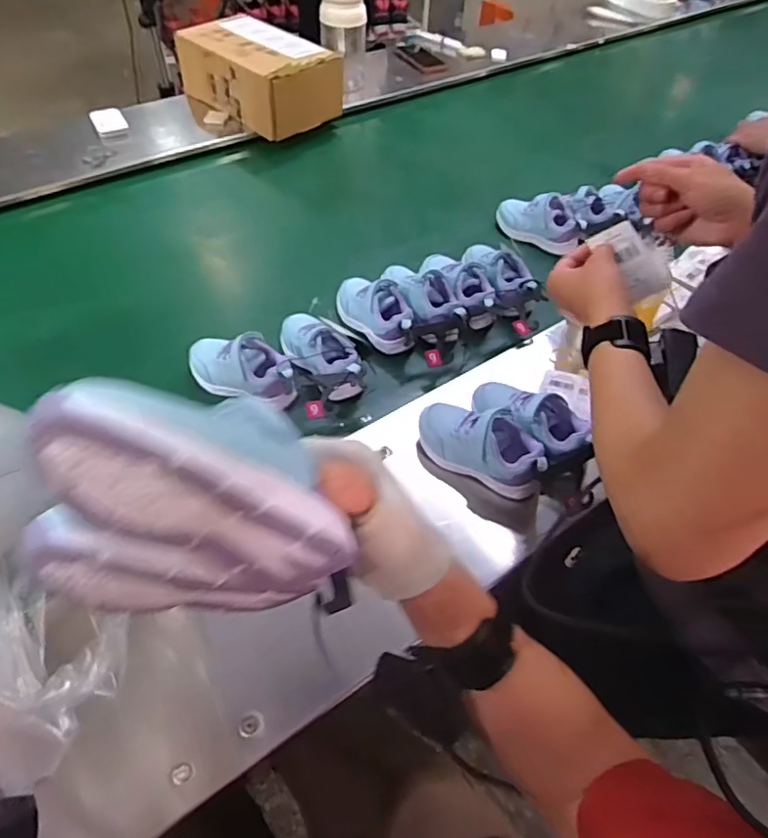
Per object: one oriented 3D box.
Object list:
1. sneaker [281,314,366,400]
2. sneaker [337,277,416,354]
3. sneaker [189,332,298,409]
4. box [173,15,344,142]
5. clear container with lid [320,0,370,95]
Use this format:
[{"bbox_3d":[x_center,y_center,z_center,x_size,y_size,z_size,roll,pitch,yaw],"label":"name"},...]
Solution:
[{"bbox_3d":[-0.084,-0.088,0.771,0.073,0.063,0.163,-22,57,-18],"label":"sneaker"},{"bbox_3d":[-0.009,-0.155,0.835,0.070,0.068,0.166,-36,62,-25],"label":"sneaker"},{"bbox_3d":[-0.183,-0.068,0.738,0.160,0.062,0.068,15,54,9],"label":"sneaker"},{"bbox_3d":[-0.262,-0.725,1.206,0.342,0.132,0.183,34,59,21],"label":"box"},{"bbox_3d":[-0.089,-0.874,1.298,0.104,0.228,0.111,-2,53,-4],"label":"clear container with lid"}]

